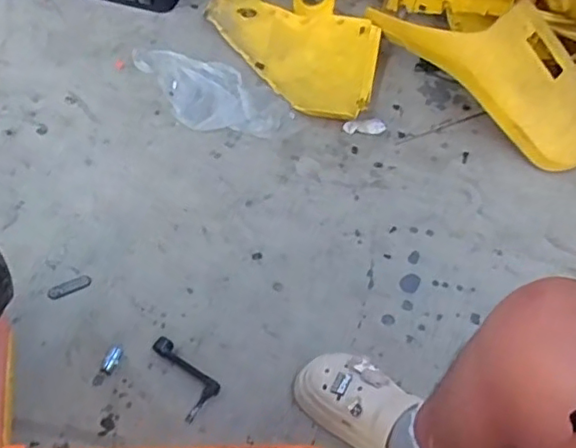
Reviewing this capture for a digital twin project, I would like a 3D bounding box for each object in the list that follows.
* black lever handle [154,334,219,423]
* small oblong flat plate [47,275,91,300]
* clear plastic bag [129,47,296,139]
[{"bbox_3d":[-0.169,0.230,0.915,0.127,0.022,0.065,37,58,21],"label":"black lever handle"},{"bbox_3d":[-0.366,0.106,1.012,0.070,0.005,0.021,-23,58,-21],"label":"small oblong flat plate"},{"bbox_3d":[-0.176,-0.288,1.316,0.401,0.021,0.184,29,55,16],"label":"clear plastic bag"}]

